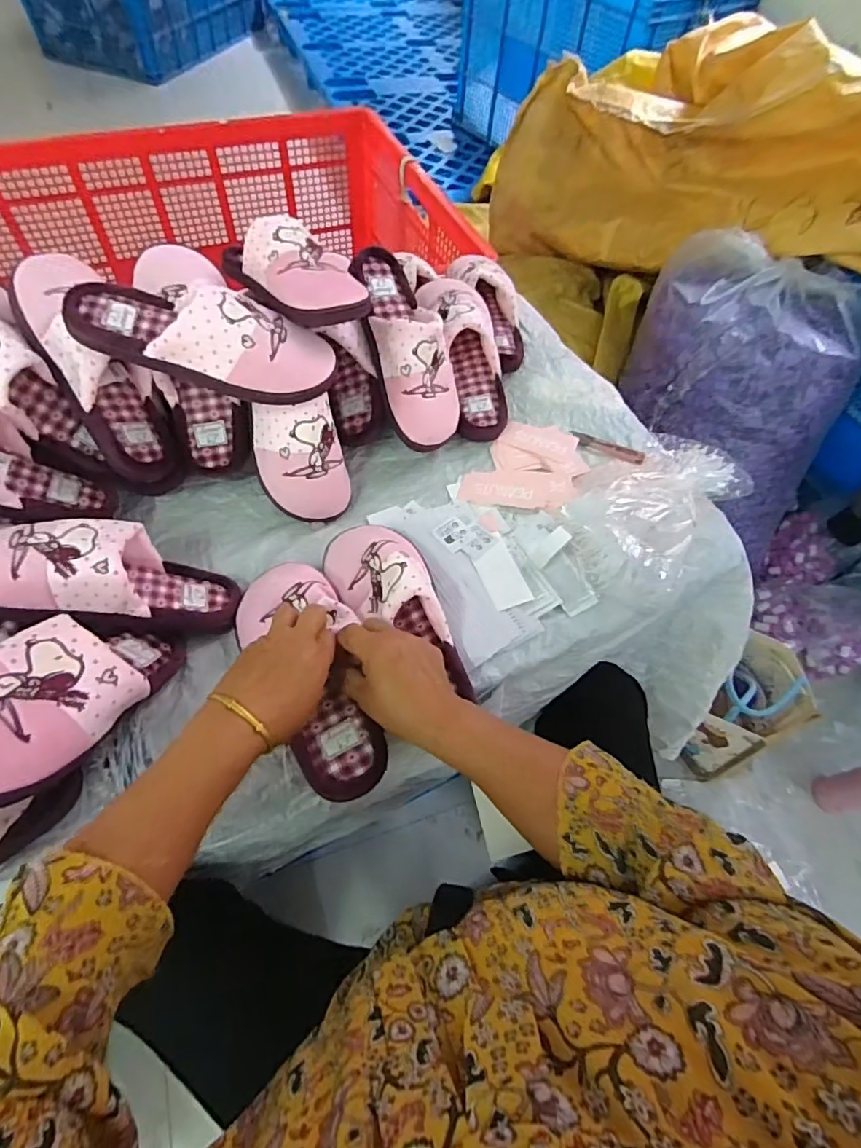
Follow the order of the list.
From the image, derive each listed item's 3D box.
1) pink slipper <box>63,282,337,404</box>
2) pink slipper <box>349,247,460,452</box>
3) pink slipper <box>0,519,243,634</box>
[{"bbox_3d":[-0.218,-0.235,0.517,0.246,0.066,0.093,11,66,-13],"label":"pink slipper"},{"bbox_3d":[-0.022,-0.281,0.643,0.100,0.075,0.251,-16,88,-13],"label":"pink slipper"},{"bbox_3d":[-0.306,0.004,0.506,0.246,0.076,0.090,13,53,-36],"label":"pink slipper"}]

